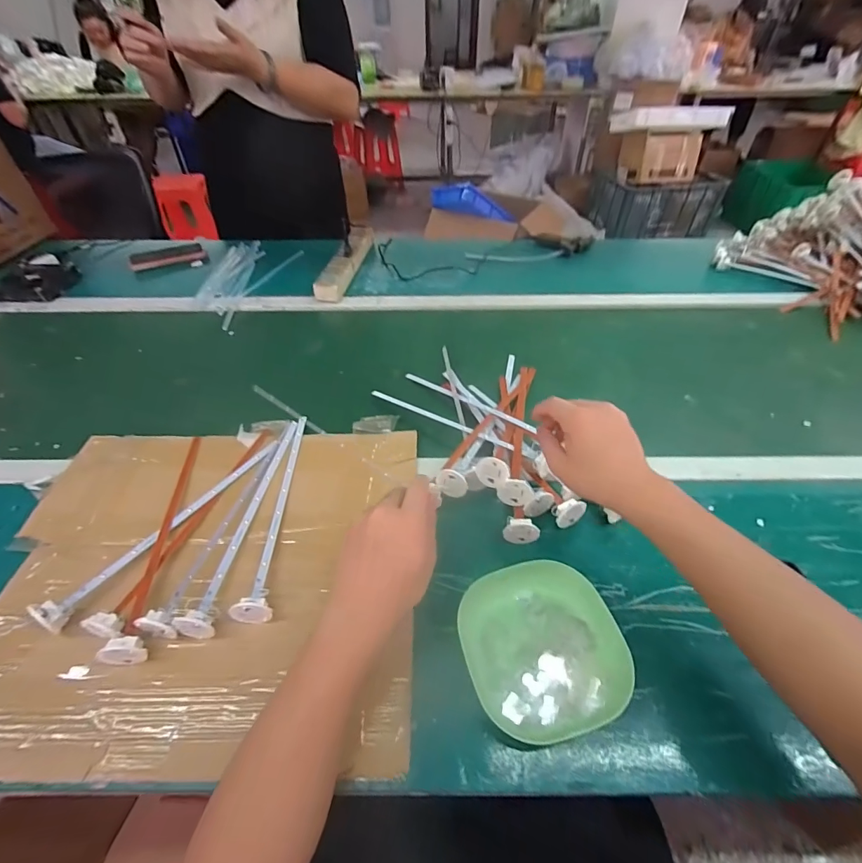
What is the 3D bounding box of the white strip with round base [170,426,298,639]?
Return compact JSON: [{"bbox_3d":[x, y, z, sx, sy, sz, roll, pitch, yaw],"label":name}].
[{"bbox_3d":[-0.211,0.091,0.490,0.032,0.023,0.282,5,46,6],"label":"white strip with round base"}]

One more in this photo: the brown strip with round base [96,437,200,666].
[{"bbox_3d":[-0.301,0.105,0.472,0.032,0.027,0.284,-5,46,-4],"label":"brown strip with round base"}]

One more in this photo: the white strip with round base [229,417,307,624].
[{"bbox_3d":[-0.181,0.082,0.496,0.032,0.028,0.279,-2,46,-1],"label":"white strip with round base"}]

